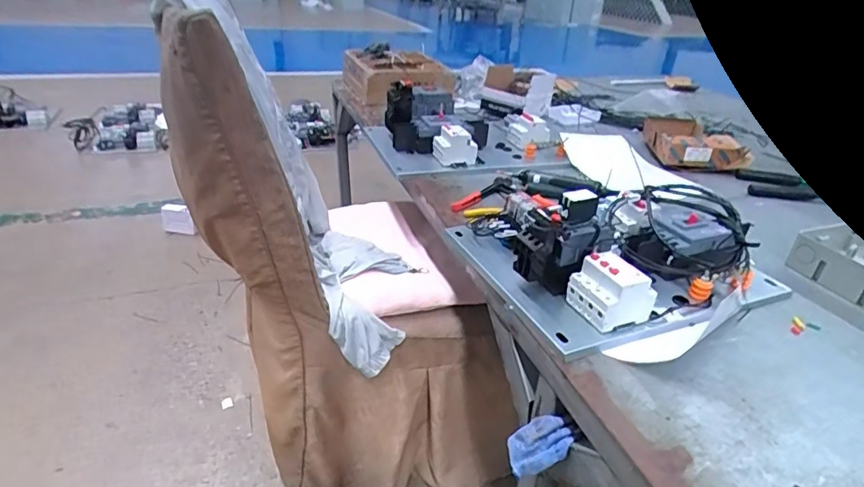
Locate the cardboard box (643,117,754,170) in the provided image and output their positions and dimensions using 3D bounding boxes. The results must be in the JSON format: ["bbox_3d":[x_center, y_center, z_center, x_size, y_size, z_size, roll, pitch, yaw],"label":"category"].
[{"bbox_3d":[0.648,-0.252,1.272,0.199,0.072,0.233,4,30,0],"label":"cardboard box"}]

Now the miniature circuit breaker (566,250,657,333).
[{"bbox_3d":[0.227,0.063,0.645,0.084,0.084,0.073,-8,32,-19],"label":"miniature circuit breaker"}]

